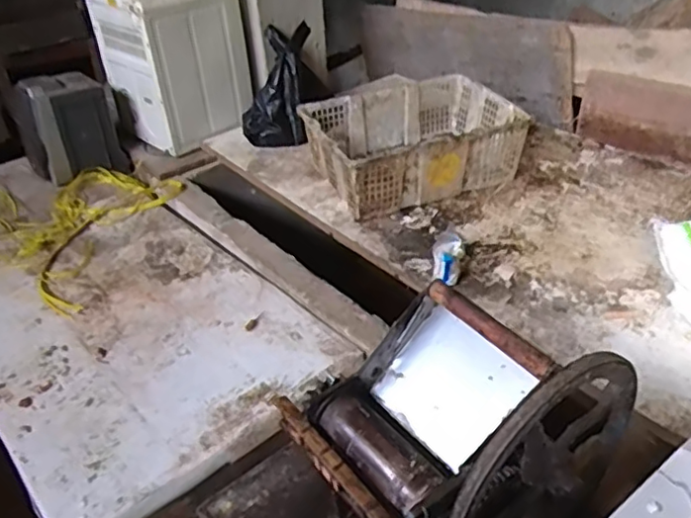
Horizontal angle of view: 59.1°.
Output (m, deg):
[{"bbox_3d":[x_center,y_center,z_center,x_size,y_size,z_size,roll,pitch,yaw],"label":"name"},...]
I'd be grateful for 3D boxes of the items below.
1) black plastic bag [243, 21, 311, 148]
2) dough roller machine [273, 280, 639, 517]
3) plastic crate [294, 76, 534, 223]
[{"bbox_3d":[-0.181,-0.478,1.688,0.160,0.341,0.119,11,3,20],"label":"black plastic bag"},{"bbox_3d":[0.121,0.211,0.682,0.289,0.348,0.241,-25,41,-26],"label":"dough roller machine"},{"bbox_3d":[0.162,-0.285,1.496,0.469,0.170,0.350,-15,37,-14],"label":"plastic crate"}]

